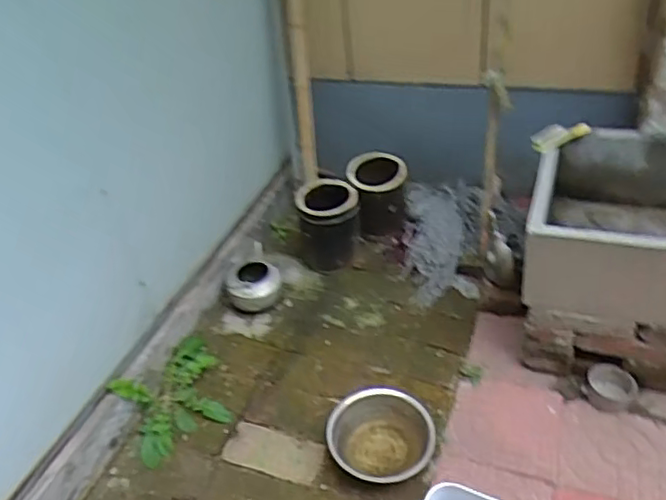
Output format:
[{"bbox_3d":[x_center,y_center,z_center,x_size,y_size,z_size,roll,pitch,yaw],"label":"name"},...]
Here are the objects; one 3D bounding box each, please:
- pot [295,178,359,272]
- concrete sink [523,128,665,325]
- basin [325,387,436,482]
[{"bbox_3d":[-0.016,-0.090,1.908,0.186,0.244,0.185,-5,39,4],"label":"pot"},{"bbox_3d":[0.764,-0.071,1.489,0.536,0.270,0.520,5,41,17],"label":"concrete sink"},{"bbox_3d":[0.107,0.429,1.406,0.231,0.104,0.229,-5,39,4],"label":"basin"}]

